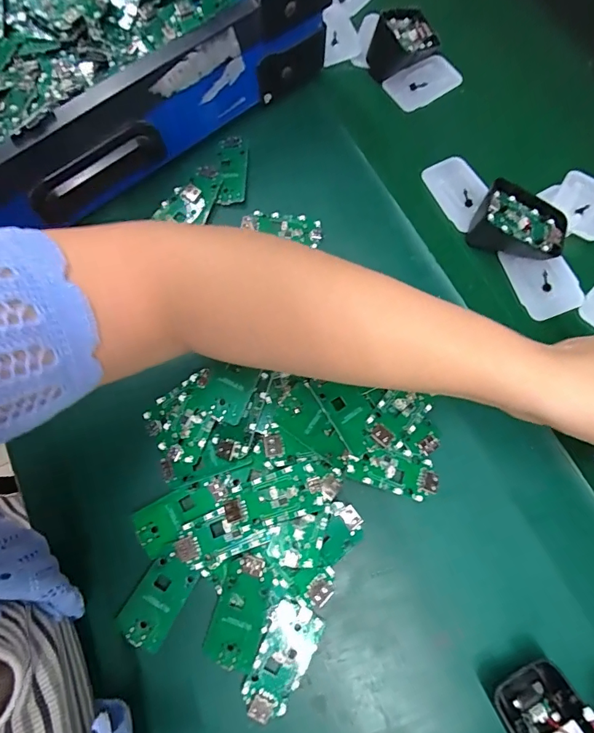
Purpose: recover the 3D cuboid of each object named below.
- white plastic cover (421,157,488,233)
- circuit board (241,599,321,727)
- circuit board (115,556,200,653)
[{"bbox_3d":[0.139,-0.151,0.361,0.043,0.010,0.065,-28,74,-7],"label":"white plastic cover"},{"bbox_3d":[-0.010,0.177,0.254,0.032,0.008,0.066,28,75,10],"label":"circuit board"},{"bbox_3d":[-0.088,0.147,0.265,0.032,0.004,0.052,29,75,10],"label":"circuit board"}]

